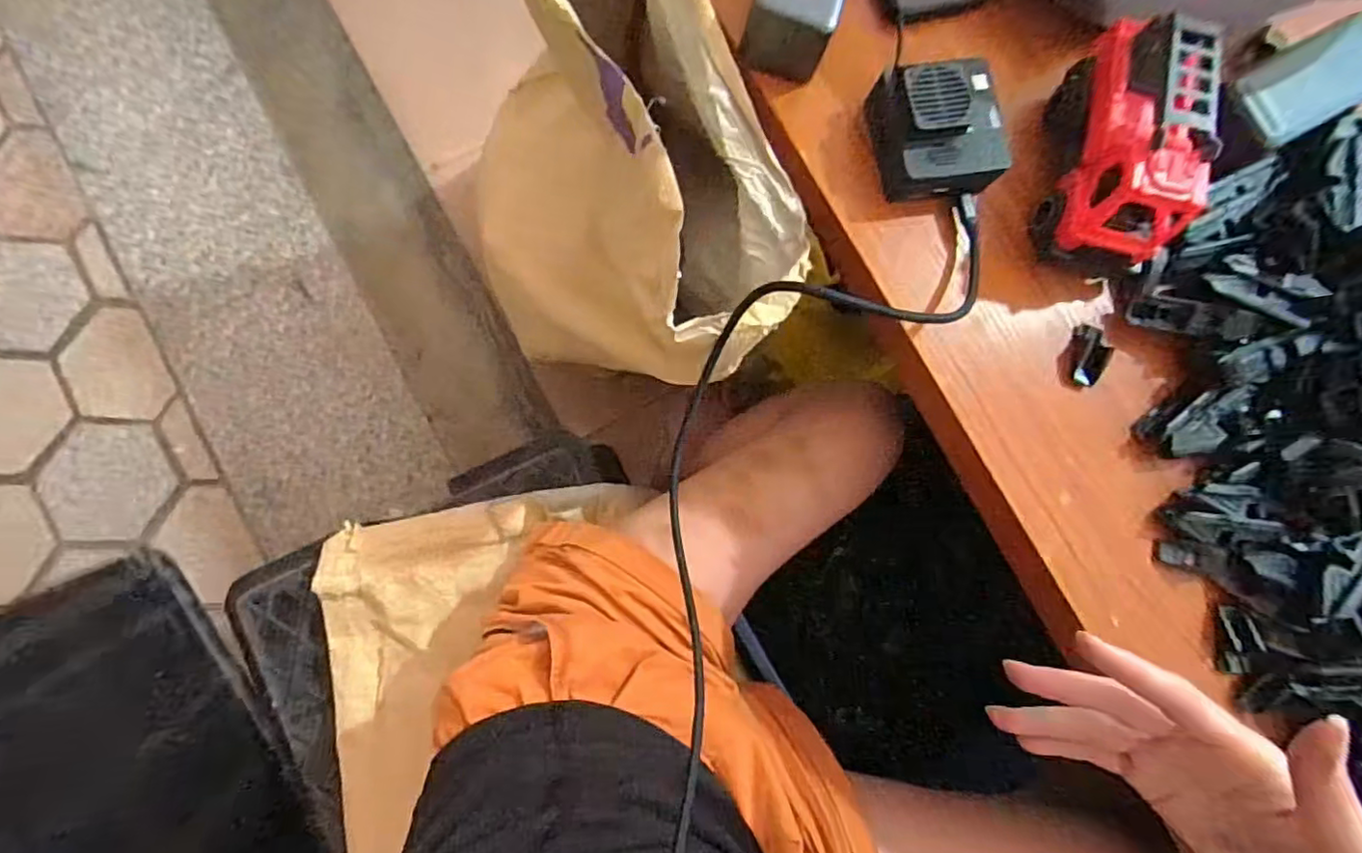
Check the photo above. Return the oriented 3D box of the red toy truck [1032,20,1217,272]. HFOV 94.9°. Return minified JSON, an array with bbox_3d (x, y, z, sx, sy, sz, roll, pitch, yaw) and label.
[{"bbox_3d":[0.276,-0.179,0.387,0.062,0.077,0.135,5,82,-4],"label":"red toy truck"}]

